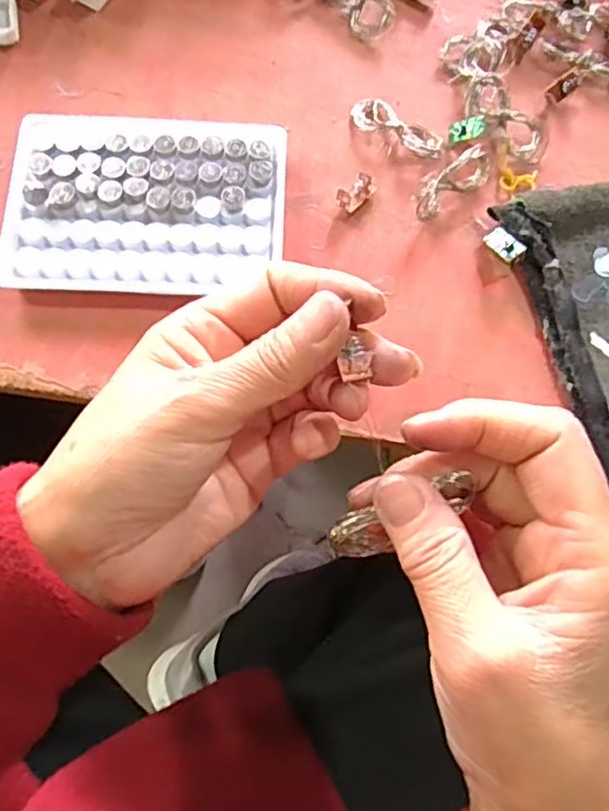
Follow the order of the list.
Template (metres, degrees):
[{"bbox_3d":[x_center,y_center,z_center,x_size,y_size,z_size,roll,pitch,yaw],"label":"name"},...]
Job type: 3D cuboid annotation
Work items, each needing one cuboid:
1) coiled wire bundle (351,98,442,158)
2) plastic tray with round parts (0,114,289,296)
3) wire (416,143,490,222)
[{"bbox_3d":[0.049,-0.144,0.332,0.050,0.008,0.018,28,74,7],"label":"coiled wire bundle"},{"bbox_3d":[-0.075,-0.096,0.308,0.128,0.016,0.092,2,73,-1],"label":"plastic tray with round parts"},{"bbox_3d":[0.074,-0.111,0.315,0.051,0.020,0.014,-38,78,-12],"label":"wire"}]

